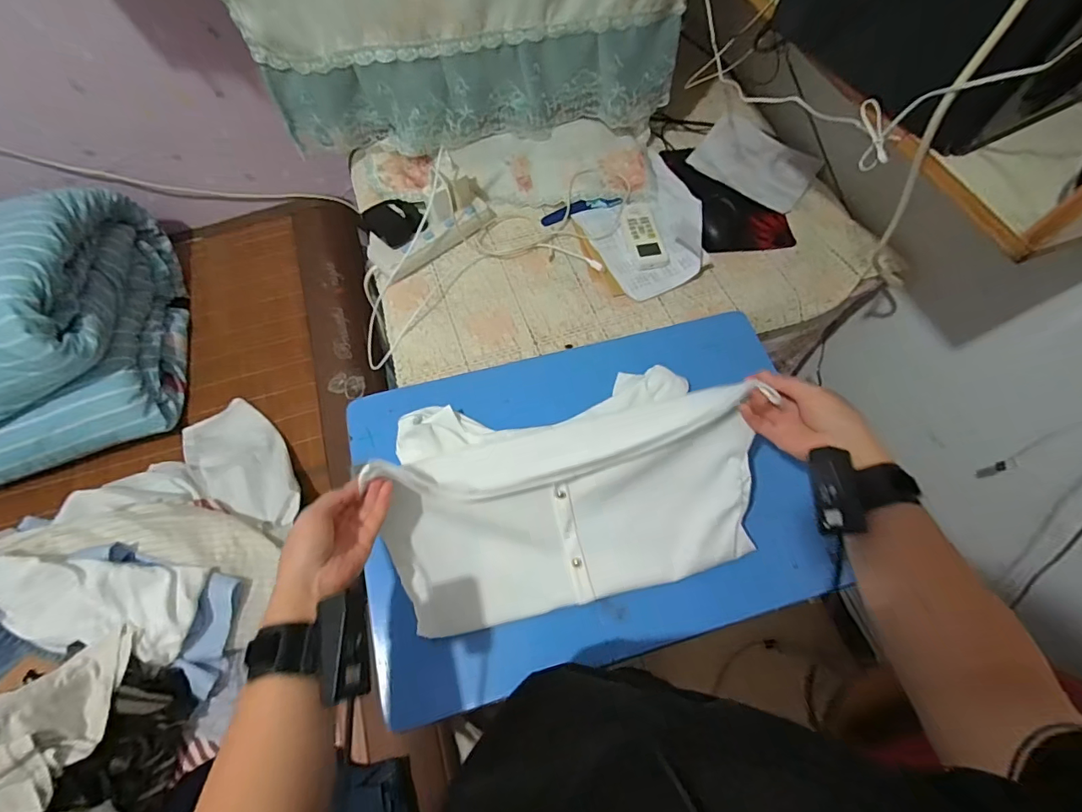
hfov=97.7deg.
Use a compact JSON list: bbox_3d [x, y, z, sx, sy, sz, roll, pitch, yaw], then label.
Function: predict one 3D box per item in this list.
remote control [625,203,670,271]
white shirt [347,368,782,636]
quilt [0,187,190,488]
[{"bbox_3d":[0.173,-0.289,0.794,0.055,0.016,0.132,-11,65,-6],"label":"remote control"},{"bbox_3d":[0.032,0.074,0.527,0.394,0.146,0.259,-11,65,-6],"label":"white shirt"},{"bbox_3d":[-1.100,-0.128,0.886,0.635,0.309,0.489,-18,66,-9],"label":"quilt"}]

